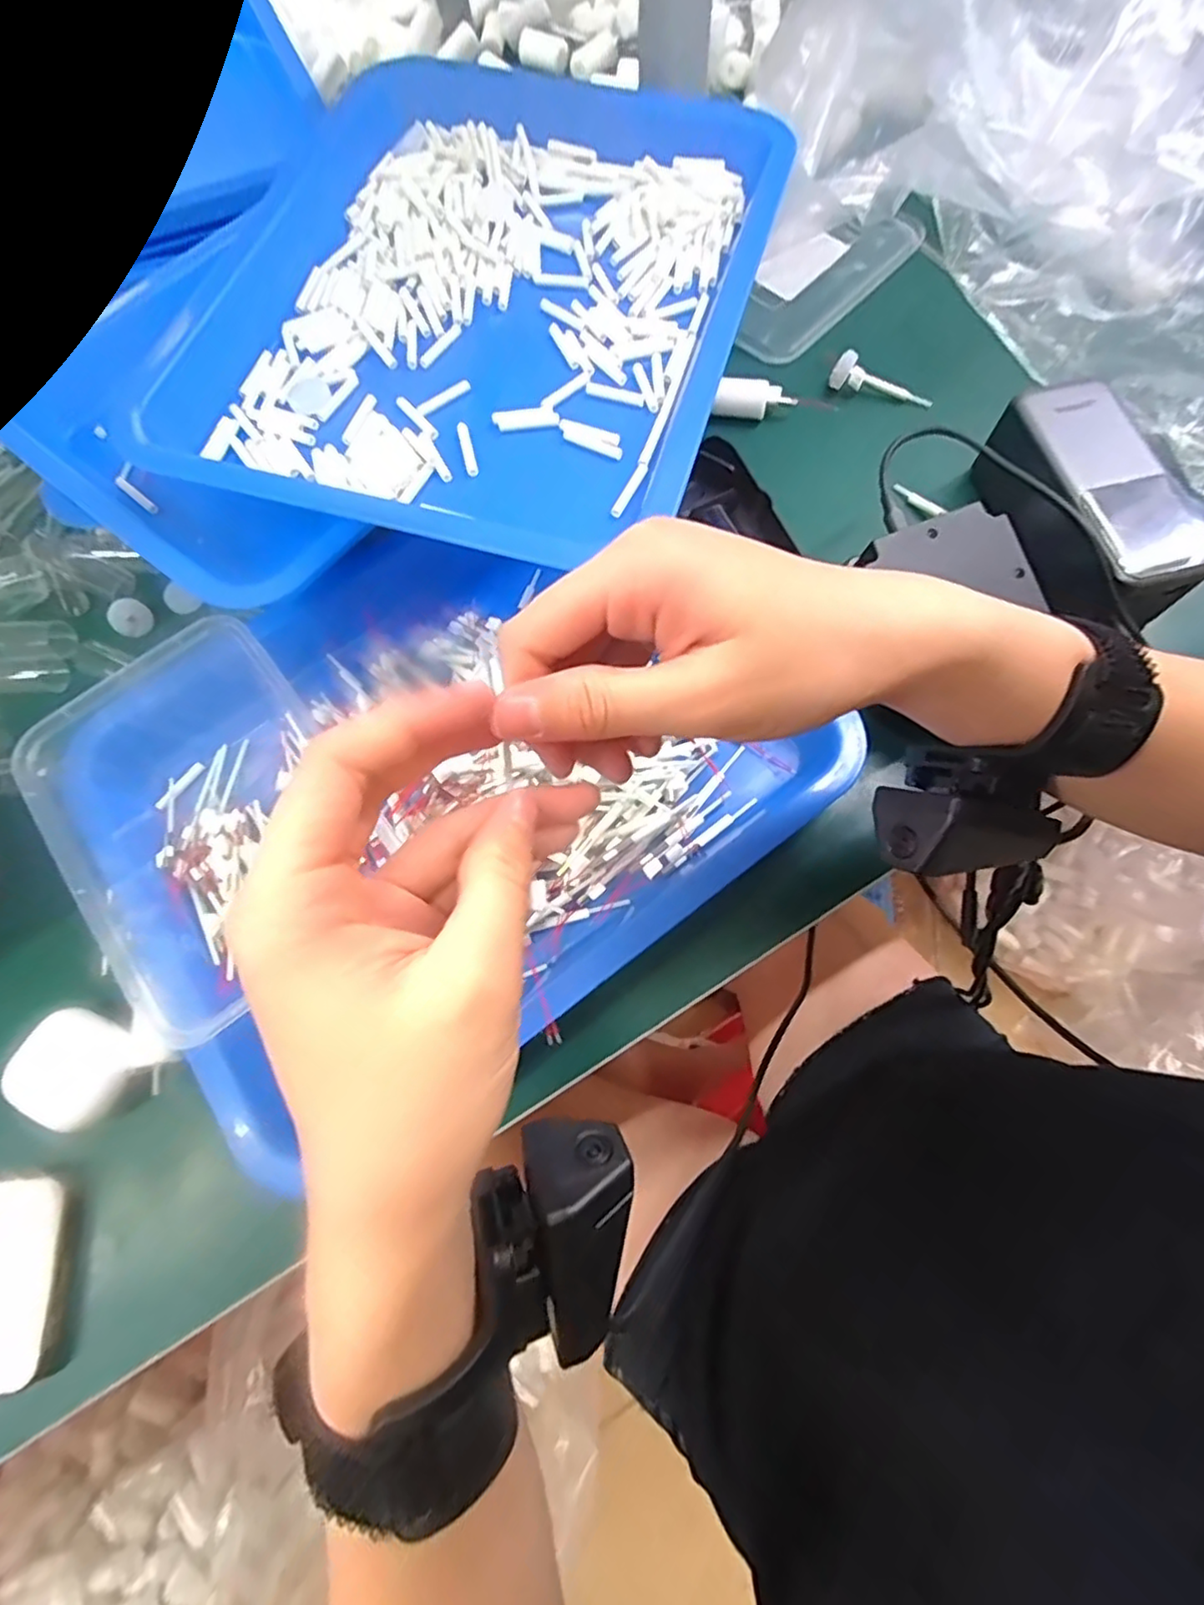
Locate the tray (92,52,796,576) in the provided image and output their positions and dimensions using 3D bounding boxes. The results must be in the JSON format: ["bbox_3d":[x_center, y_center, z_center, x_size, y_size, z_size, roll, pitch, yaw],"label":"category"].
[{"bbox_3d":[-0.067,-0.277,0.334,0.284,0.032,0.339,18,74,5],"label":"tray"}]

